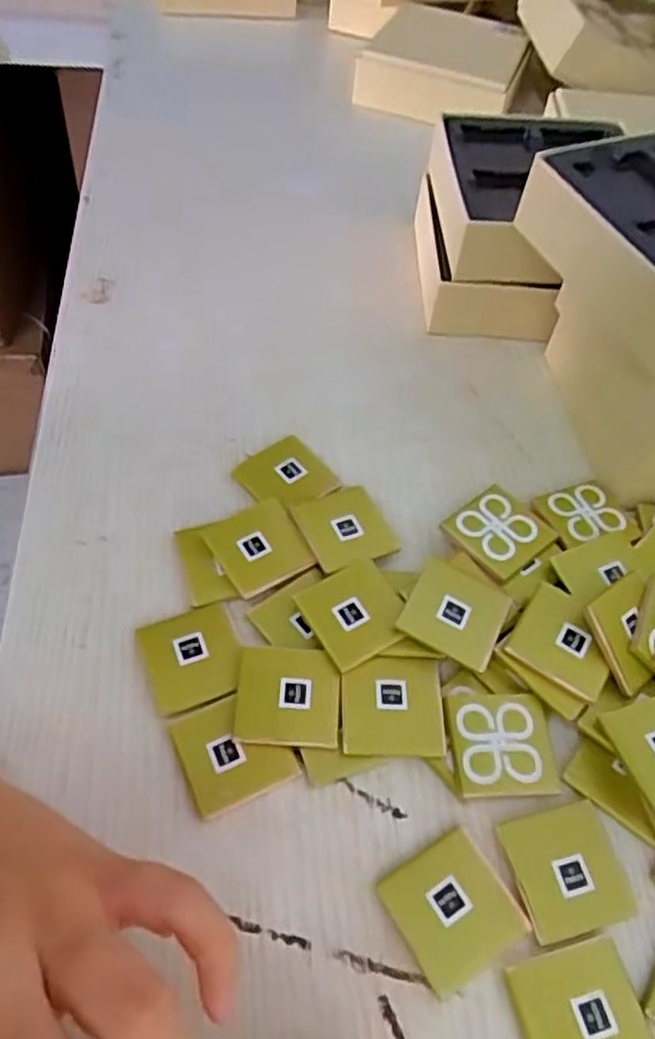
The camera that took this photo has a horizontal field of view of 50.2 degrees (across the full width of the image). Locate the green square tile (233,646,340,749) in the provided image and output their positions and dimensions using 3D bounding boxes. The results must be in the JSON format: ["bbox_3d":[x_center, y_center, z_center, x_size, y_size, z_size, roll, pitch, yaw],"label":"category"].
[{"bbox_3d":[-0.014,0.064,0.252,0.037,0.005,0.035,3,56,-1],"label":"green square tile"}]

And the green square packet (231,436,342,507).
[{"bbox_3d":[-0.017,-0.019,0.310,0.037,0.007,0.036,-32,63,-22],"label":"green square packet"}]

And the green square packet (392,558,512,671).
[{"bbox_3d":[0.049,0.036,0.268,0.036,0.008,0.037,24,58,13],"label":"green square packet"}]

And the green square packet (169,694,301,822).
[{"bbox_3d":[-0.033,0.080,0.243,0.035,0.004,0.036,-21,59,-16],"label":"green square packet"}]

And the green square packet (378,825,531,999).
[{"bbox_3d":[0.039,0.123,0.221,0.035,0.005,0.036,-26,61,-19],"label":"green square packet"}]

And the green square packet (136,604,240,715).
[{"bbox_3d":[-0.050,0.051,0.261,0.034,0.004,0.037,-18,59,-14],"label":"green square packet"}]

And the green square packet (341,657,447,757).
[{"bbox_3d":[0.024,0.066,0.251,0.037,0.004,0.035,1,56,-2],"label":"green square packet"}]

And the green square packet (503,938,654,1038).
[{"bbox_3d":[0.076,0.148,0.207,0.037,0.004,0.035,-12,57,-10],"label":"green square packet"}]

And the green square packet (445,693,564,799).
[{"bbox_3d":[0.062,0.080,0.248,0.036,0.008,0.035,-1,56,-3],"label":"green square packet"}]

